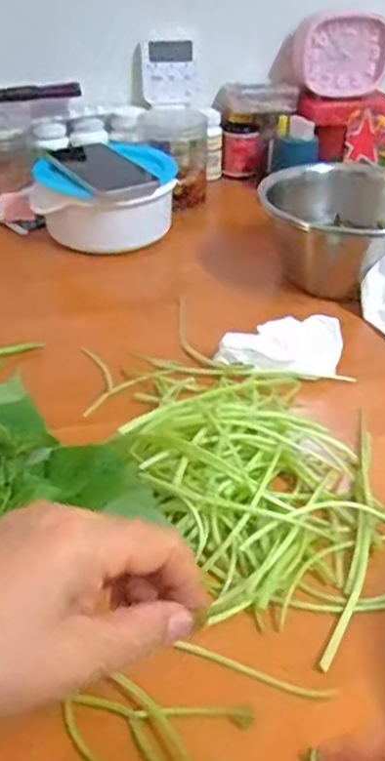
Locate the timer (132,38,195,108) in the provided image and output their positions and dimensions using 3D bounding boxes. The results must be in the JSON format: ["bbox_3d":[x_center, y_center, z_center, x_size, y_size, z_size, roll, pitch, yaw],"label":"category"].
[{"bbox_3d":[-0.035,-0.393,0.891,0.081,0.079,0.033,-13,39,-18],"label":"timer"}]

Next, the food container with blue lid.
[{"bbox_3d":[-0.089,-0.198,0.773,0.130,0.084,0.152,24,43,28],"label":"food container with blue lid"}]

